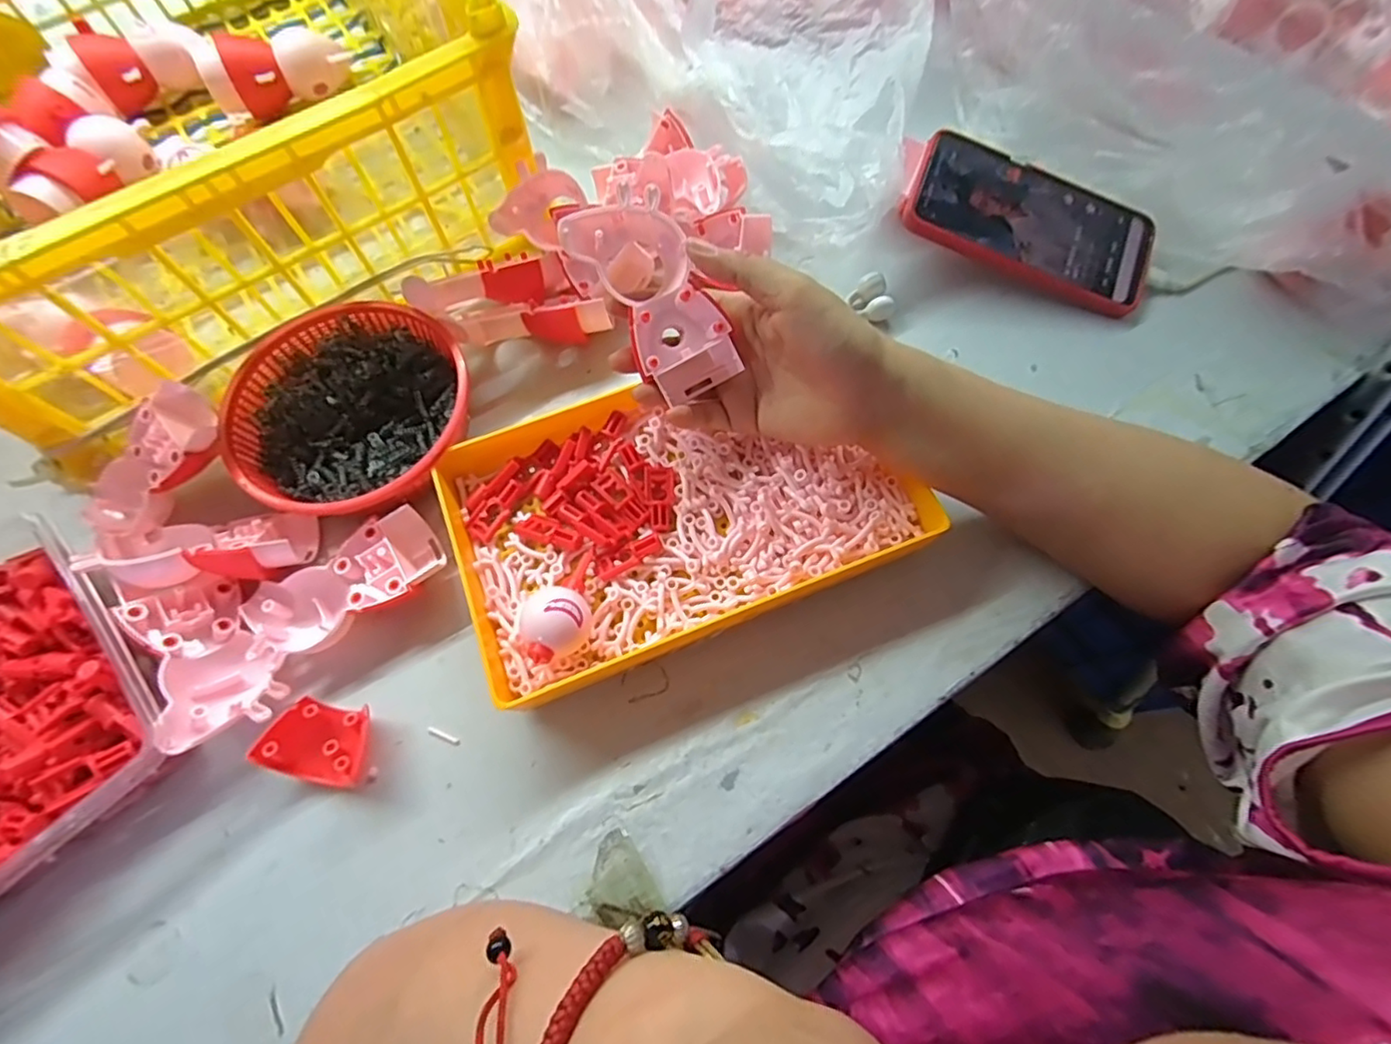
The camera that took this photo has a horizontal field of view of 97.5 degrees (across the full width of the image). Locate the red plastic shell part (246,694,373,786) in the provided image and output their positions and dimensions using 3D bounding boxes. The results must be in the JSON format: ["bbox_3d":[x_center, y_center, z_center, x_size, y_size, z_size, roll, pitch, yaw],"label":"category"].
[{"bbox_3d":[-0.187,0.111,0.306,0.043,0.029,0.037,11,68,6],"label":"red plastic shell part"}]

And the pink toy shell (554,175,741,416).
[{"bbox_3d":[-0.021,-0.112,0.311,0.051,0.029,0.102,-36,106,-13],"label":"pink toy shell"}]

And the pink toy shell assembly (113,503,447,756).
[{"bbox_3d":[-0.211,0.046,0.330,0.146,0.038,0.084,-31,69,-11],"label":"pink toy shell assembly"}]

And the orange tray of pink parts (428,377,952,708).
[{"bbox_3d":[-0.011,-0.013,0.344,0.241,0.049,0.152,-21,68,-7],"label":"orange tray of pink parts"}]

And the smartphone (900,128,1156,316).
[{"bbox_3d":[0.222,-0.197,0.402,0.163,0.008,0.084,23,79,-1],"label":"smartphone"}]

